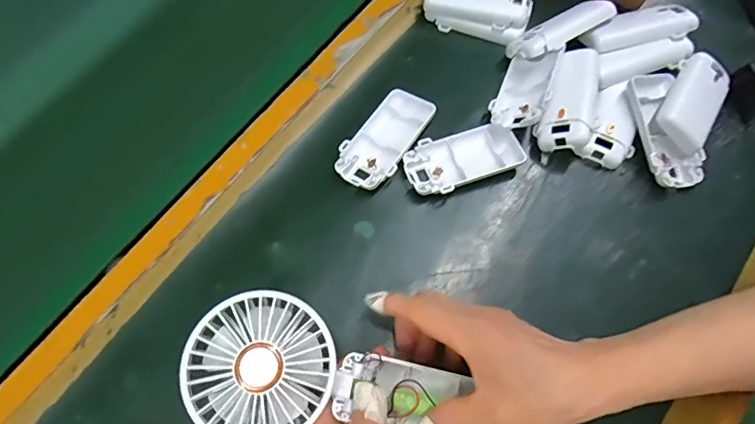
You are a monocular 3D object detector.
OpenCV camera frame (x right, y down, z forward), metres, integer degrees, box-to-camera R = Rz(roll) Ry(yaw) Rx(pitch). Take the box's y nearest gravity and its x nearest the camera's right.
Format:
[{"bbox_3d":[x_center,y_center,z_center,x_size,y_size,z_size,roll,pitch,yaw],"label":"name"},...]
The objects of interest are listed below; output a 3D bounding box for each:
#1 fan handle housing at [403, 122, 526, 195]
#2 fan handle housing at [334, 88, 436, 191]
[{"bbox_3d":[0.070,-0.043,0.392,0.094,0.025,0.050,-23,70,-6],"label":"fan handle housing"},{"bbox_3d":[0.006,-0.062,0.395,0.048,0.014,0.096,30,73,13],"label":"fan handle housing"}]

